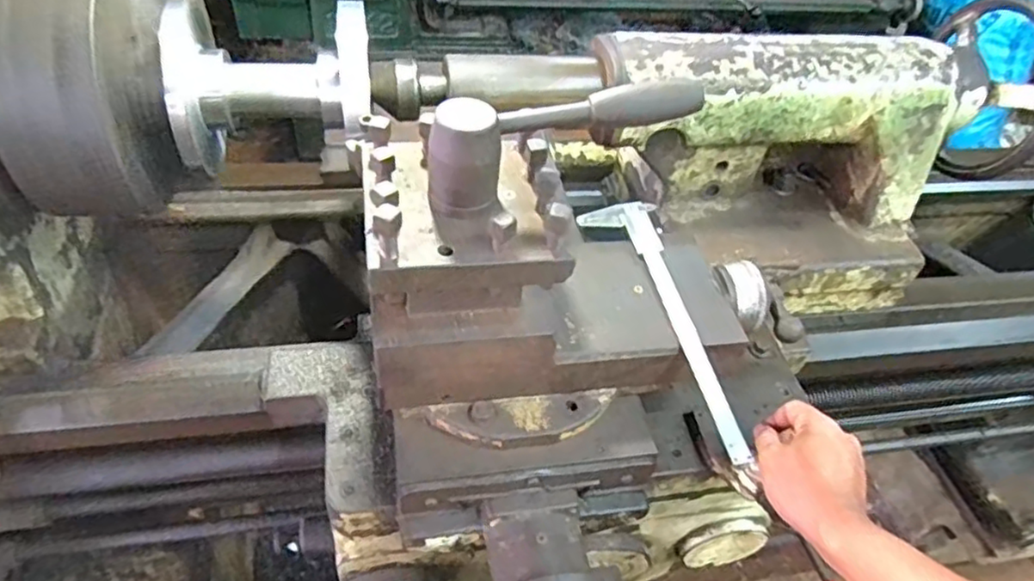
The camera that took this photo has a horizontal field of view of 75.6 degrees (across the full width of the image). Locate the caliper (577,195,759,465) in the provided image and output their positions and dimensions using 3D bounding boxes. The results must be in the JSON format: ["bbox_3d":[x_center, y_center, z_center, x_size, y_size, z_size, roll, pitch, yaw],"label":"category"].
[{"bbox_3d":[0.130,0.021,0.582,0.067,0.013,0.285,-6,49,-13],"label":"caliper"}]

